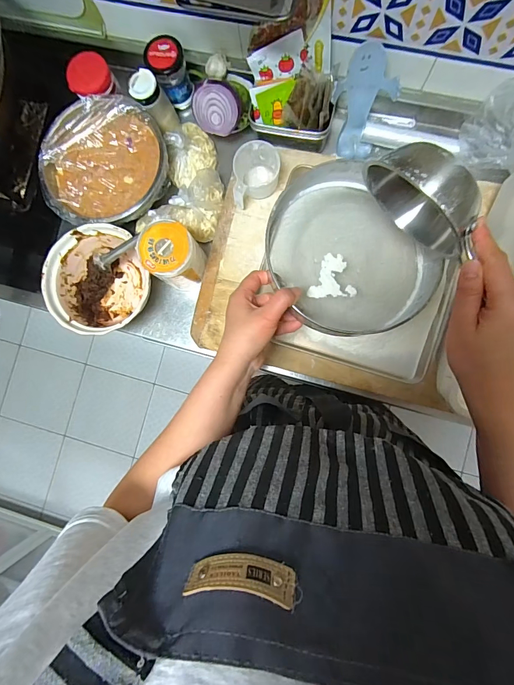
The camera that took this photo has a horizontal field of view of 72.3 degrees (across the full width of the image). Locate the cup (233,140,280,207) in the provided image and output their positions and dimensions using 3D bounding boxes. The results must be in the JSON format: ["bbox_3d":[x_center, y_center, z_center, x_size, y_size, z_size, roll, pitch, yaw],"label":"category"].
[{"bbox_3d":[0.000,-0.271,0.566,0.069,0.064,0.095,0,86,5],"label":"cup"}]

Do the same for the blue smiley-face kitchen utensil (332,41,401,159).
[{"bbox_3d":[0.168,-0.377,0.561,0.093,0.155,0.025,12,56,6],"label":"blue smiley-face kitchen utensil"}]

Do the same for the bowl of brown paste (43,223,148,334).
[{"bbox_3d":[-0.266,-0.103,0.610,0.163,0.077,0.181,19,88,6],"label":"bowl of brown paste"}]

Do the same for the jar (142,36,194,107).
[{"bbox_3d":[-0.148,-0.464,0.612,0.061,0.095,0.064,0,86,5],"label":"jar"}]

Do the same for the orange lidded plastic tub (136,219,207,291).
[{"bbox_3d":[-0.130,-0.136,0.560,0.085,0.097,0.084,0,86,5],"label":"orange lidded plastic tub"}]

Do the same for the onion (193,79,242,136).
[{"bbox_3d":[-0.063,-0.384,0.575,0.077,0.041,0.077,0,129,0],"label":"onion"}]

